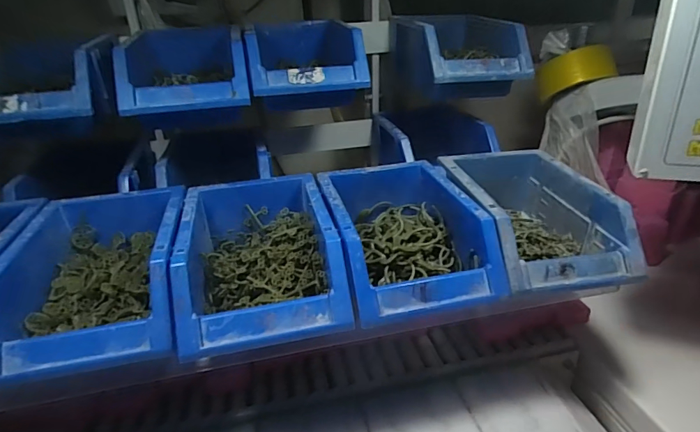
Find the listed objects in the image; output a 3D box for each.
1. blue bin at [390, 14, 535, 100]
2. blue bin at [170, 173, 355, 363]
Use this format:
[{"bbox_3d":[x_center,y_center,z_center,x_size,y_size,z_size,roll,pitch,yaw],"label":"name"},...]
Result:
[{"bbox_3d":[0.132,-0.208,0.550,0.123,0.084,0.178,-8,26,-9],"label":"blue bin"},{"bbox_3d":[-0.077,0.028,0.371,0.122,0.065,0.172,-9,24,-10],"label":"blue bin"}]

